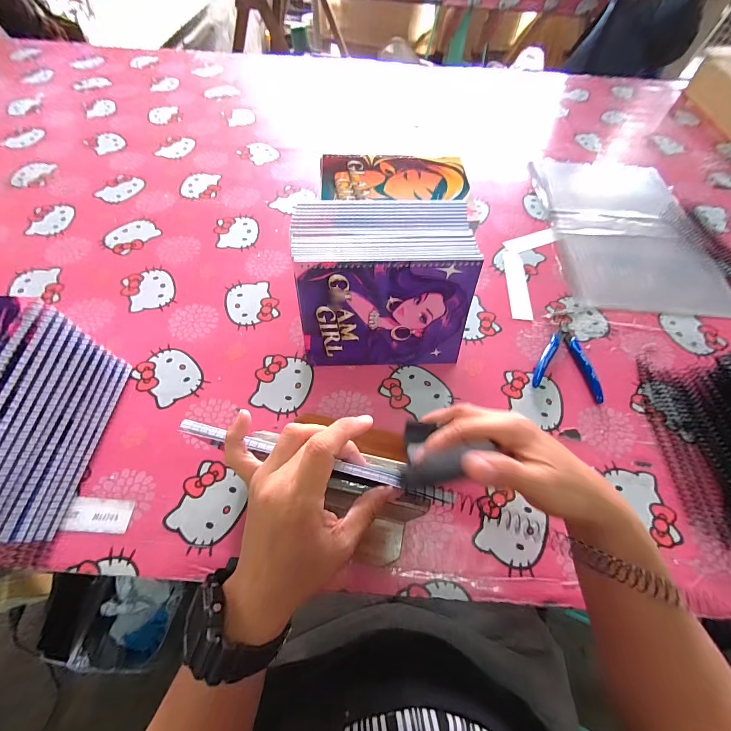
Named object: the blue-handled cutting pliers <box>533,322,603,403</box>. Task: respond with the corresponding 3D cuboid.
[{"bbox_3d":[0.274,-0.013,0.446,0.083,0.012,0.114,15,61,7],"label":"blue-handled cutting pliers"}]

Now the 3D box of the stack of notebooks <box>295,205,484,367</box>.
[{"bbox_3d":[0.020,-0.100,0.413,0.200,0.144,0.151,-3,60,-3],"label":"stack of notebooks"}]

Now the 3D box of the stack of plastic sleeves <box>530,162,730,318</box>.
[{"bbox_3d":[0.461,-0.258,0.594,0.262,0.010,0.409,3,60,0],"label":"stack of plastic sleeves"}]

